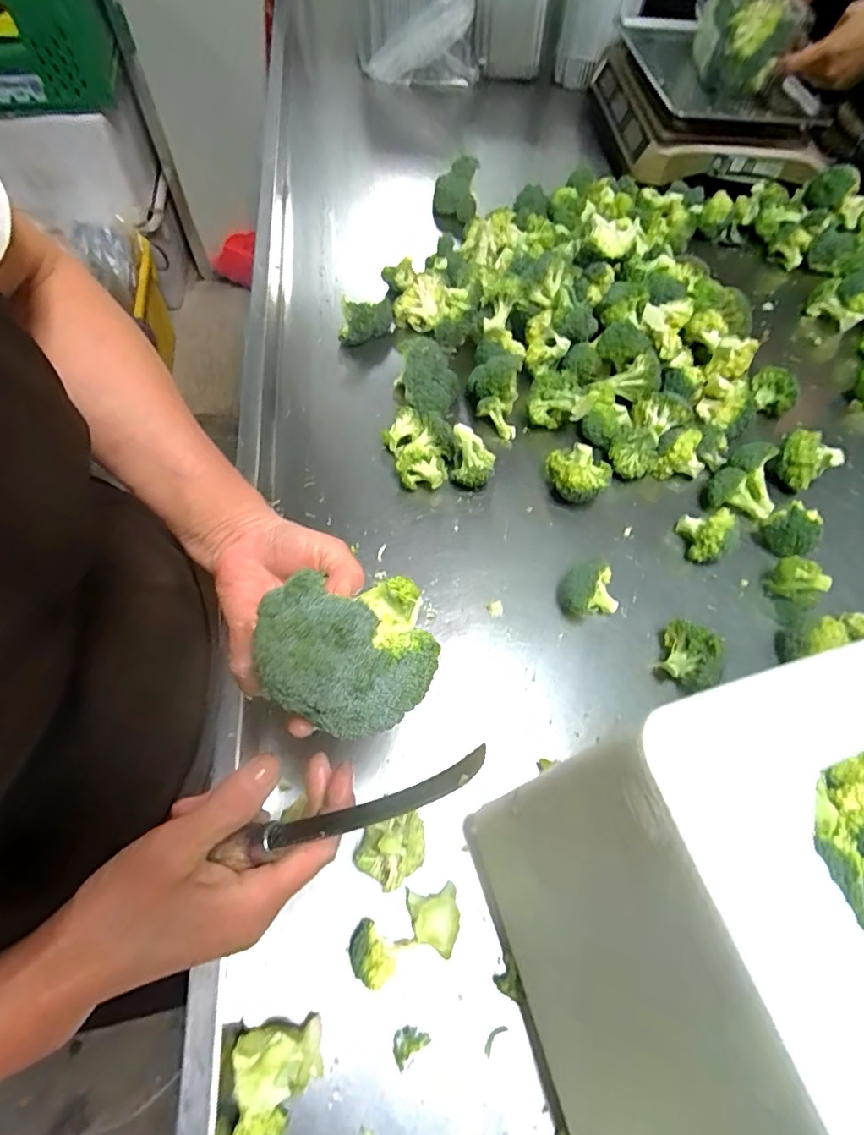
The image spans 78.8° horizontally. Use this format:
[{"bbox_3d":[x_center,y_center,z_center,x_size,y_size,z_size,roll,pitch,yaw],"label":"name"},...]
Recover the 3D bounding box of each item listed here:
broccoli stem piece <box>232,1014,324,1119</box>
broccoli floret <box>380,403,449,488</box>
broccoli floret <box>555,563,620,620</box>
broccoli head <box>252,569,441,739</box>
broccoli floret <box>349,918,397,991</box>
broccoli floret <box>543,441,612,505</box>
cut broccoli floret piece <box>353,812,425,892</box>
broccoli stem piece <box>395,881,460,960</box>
[{"bbox_3d":[-0.092,0.299,0.322,0.046,0.029,0.039,-21,64,-11],"label":"broccoli stem piece"},{"bbox_3d":[-0.013,-0.119,0.535,0.057,0.040,0.087,-19,64,-10],"label":"broccoli floret"},{"bbox_3d":[0.139,0.019,0.467,0.051,0.041,0.043,-11,63,-6],"label":"broccoli floret"},{"bbox_3d":[-0.042,0.044,0.268,0.086,0.056,0.071,-17,63,-9],"label":"broccoli head"},{"bbox_3d":[-0.039,0.251,0.341,0.034,0.017,0.027,34,67,17],"label":"broccoli floret"},{"bbox_3d":[0.147,-0.093,0.524,0.049,0.047,0.054,-21,64,-11],"label":"broccoli floret"},{"bbox_3d":[-0.028,0.194,0.359,0.050,0.026,0.040,-16,63,-8],"label":"cut broccoli floret piece"},{"bbox_3d":[-0.001,0.239,0.359,0.038,0.011,0.041,5,62,3],"label":"broccoli stem piece"}]

